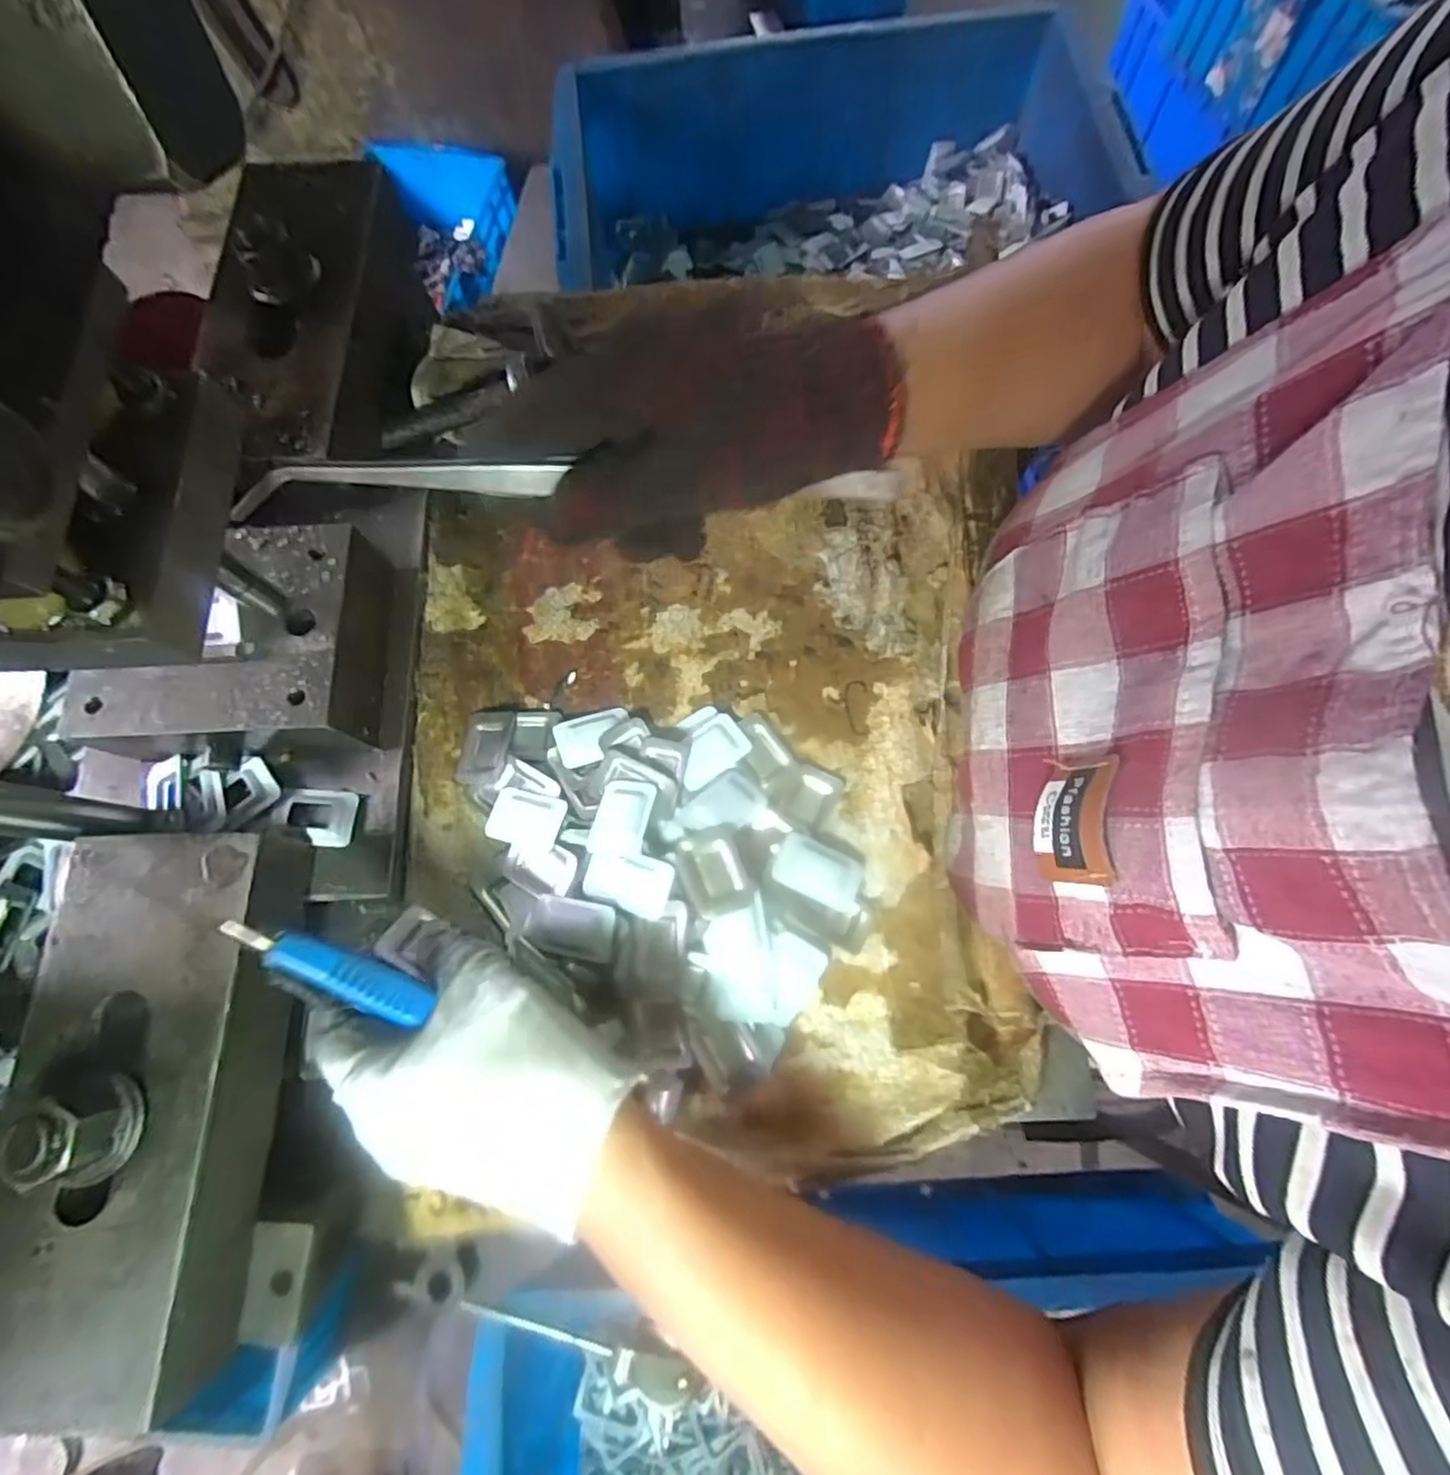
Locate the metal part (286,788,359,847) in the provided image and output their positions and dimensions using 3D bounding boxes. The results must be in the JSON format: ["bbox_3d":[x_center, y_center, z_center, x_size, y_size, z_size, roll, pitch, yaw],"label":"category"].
[{"bbox_3d":[-0.194,0.038,0.318,0.031,0.006,0.027,3,75,2],"label":"metal part"}]

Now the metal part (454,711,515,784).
[{"bbox_3d":[-0.124,0.004,0.345,0.025,0.006,0.040,5,75,3],"label":"metal part"}]

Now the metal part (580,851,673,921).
[{"bbox_3d":[-0.045,0.066,0.307,0.040,0.008,0.025,18,76,6],"label":"metal part"}]

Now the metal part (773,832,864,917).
[{"bbox_3d":[0.046,0.065,0.321,0.043,0.010,0.026,22,76,7],"label":"metal part"}]

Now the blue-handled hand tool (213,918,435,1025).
[{"bbox_3d":[-0.140,0.082,0.235,0.070,0.007,0.014,32,76,-17],"label":"blue-handled hand tool"}]

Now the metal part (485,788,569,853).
[{"bbox_3d":[-0.098,0.040,0.327,0.038,0.008,0.027,14,75,5],"label":"metal part"}]

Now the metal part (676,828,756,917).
[{"bbox_3d":[-0.004,0.062,0.310,0.029,0.009,0.037,-23,75,-5],"label":"metal part"}]

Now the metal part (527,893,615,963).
[{"bbox_3d":[-0.070,0.088,0.305,0.041,0.005,0.026,4,84,17],"label":"metal part"}]

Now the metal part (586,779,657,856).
[{"bbox_3d":[-0.050,0.038,0.320,0.028,0.006,0.040,4,54,15],"label":"metal part"}]

